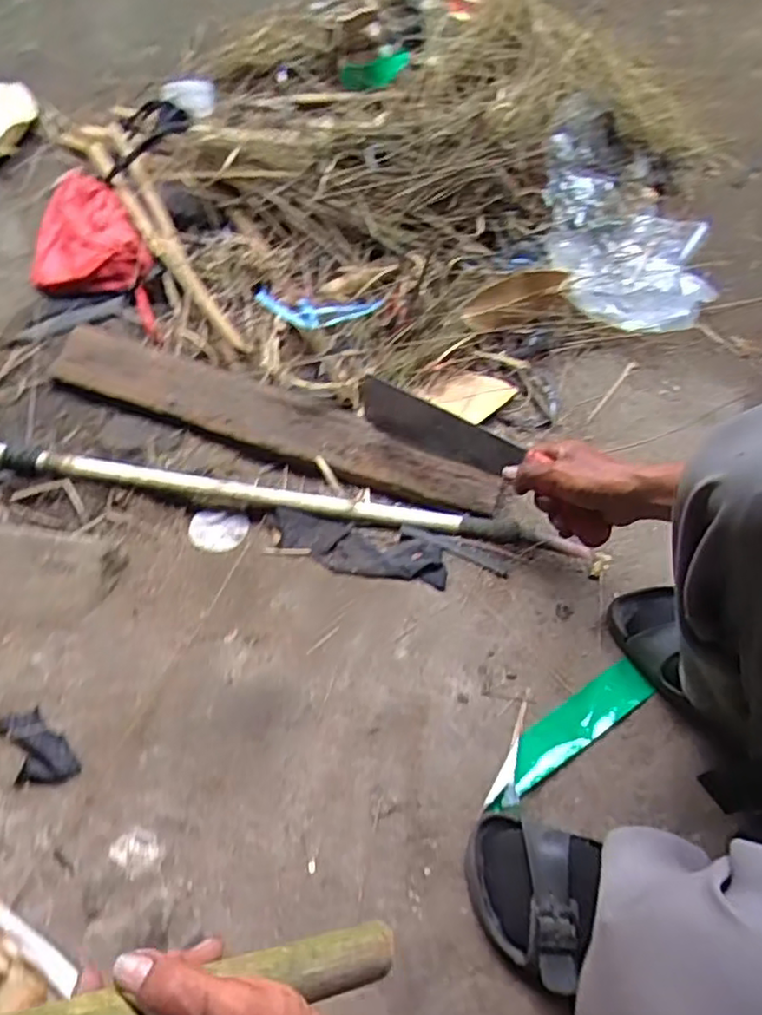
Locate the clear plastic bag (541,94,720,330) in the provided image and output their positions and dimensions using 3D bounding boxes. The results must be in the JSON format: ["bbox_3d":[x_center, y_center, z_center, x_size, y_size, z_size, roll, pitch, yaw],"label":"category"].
[{"bbox_3d":[0.392,-0.465,1.049,0.282,0.135,0.415,10,65,4],"label":"clear plastic bag"}]

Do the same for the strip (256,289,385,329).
[{"bbox_3d":[-0.080,-0.269,0.895,0.166,0.023,0.061,-5,64,-18],"label":"strip"}]

